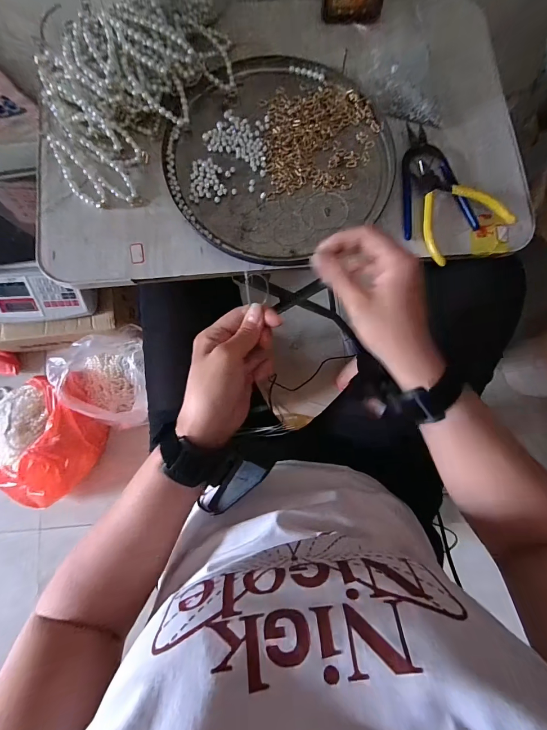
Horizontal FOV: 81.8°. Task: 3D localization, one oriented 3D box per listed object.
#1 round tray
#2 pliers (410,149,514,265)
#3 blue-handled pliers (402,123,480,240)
[{"bbox_3d":[0.006,-0.252,0.375,0.257,0.013,0.251,0,82,0],"label":"round tray"},{"bbox_3d":[0.198,-0.191,0.369,0.095,0.012,0.128,-35,83,-5],"label":"pliers"},{"bbox_3d":[0.184,-0.222,0.378,0.087,0.009,0.140,-12,82,-2],"label":"blue-handled pliers"}]

